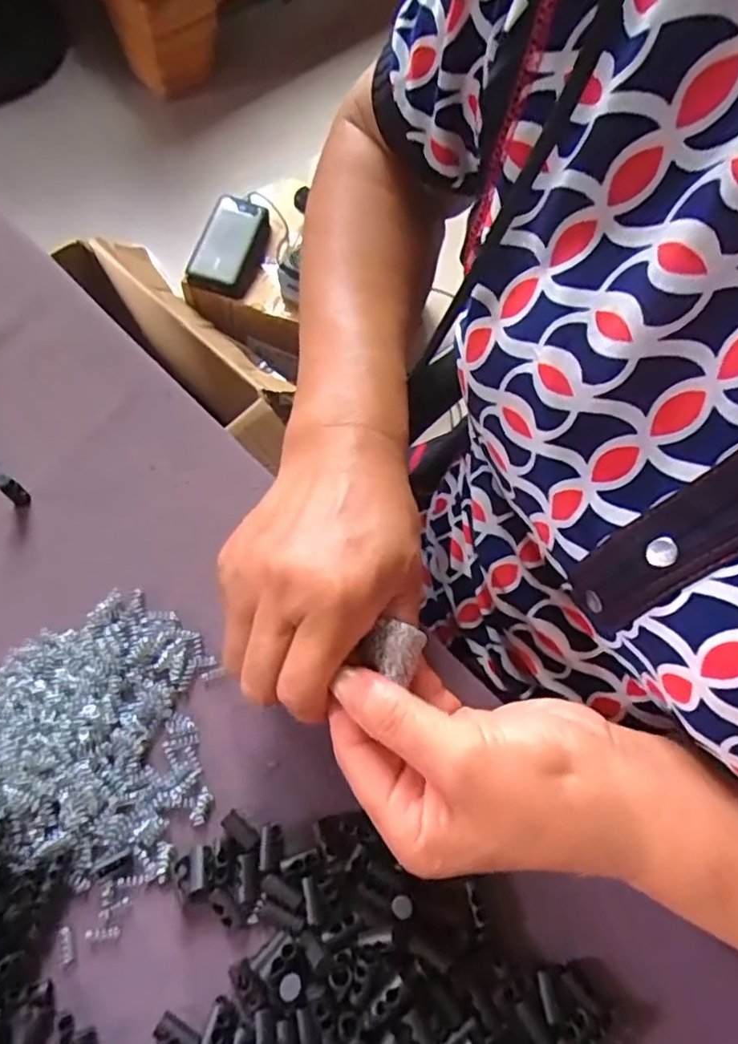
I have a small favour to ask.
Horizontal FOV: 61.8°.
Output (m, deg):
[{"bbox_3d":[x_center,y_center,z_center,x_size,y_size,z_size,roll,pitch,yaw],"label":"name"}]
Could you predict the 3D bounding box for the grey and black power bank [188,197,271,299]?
[{"bbox_3d":[-0.192,-0.382,0.857,0.083,0.020,0.160,21,64,-18],"label":"grey and black power bank"}]

